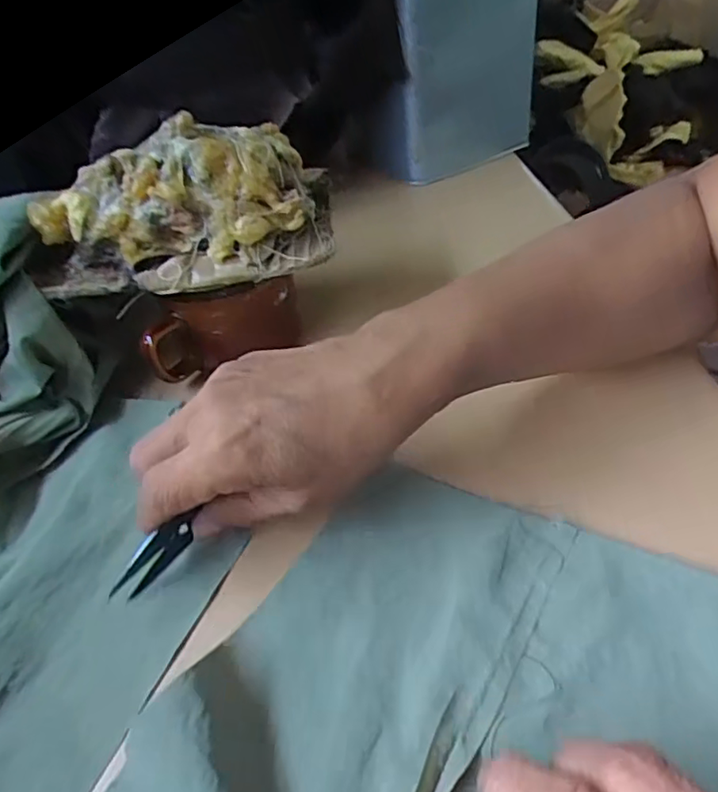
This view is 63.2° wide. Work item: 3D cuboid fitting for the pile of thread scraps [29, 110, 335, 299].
[{"bbox_3d":[-0.088,-0.103,0.305,0.146,0.058,0.080,-11,40,-3],"label":"pile of thread scraps"}]

